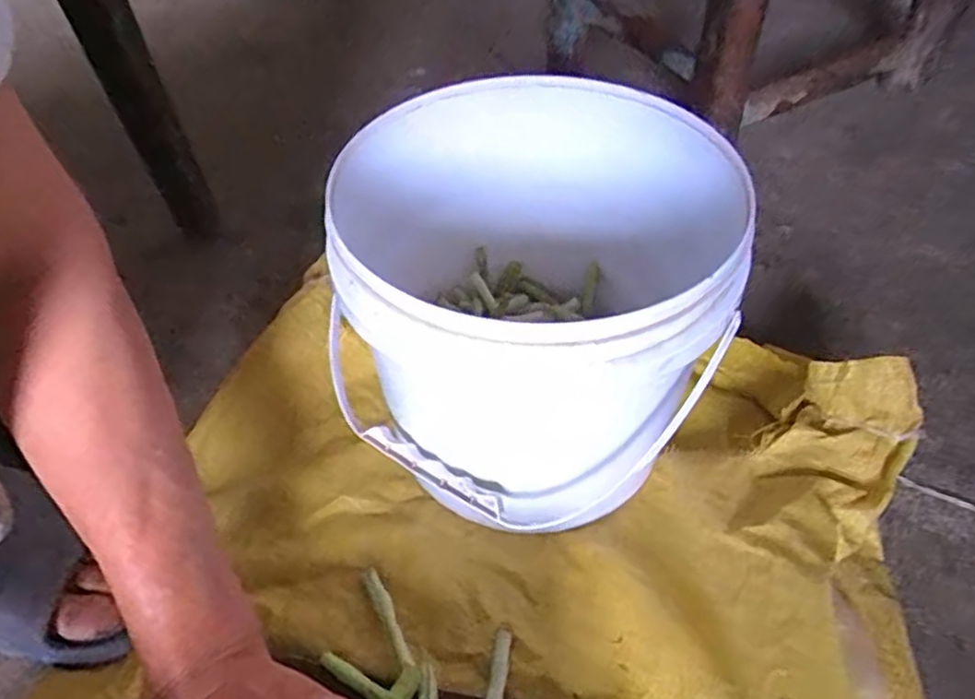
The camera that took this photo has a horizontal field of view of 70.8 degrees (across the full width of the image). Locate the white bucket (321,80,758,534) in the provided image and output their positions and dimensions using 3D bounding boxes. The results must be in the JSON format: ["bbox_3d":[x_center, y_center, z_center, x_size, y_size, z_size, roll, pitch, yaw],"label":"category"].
[{"bbox_3d":[0.026,-0.019,0.415,0.203,0.192,0.193,0,49,0],"label":"white bucket"}]

